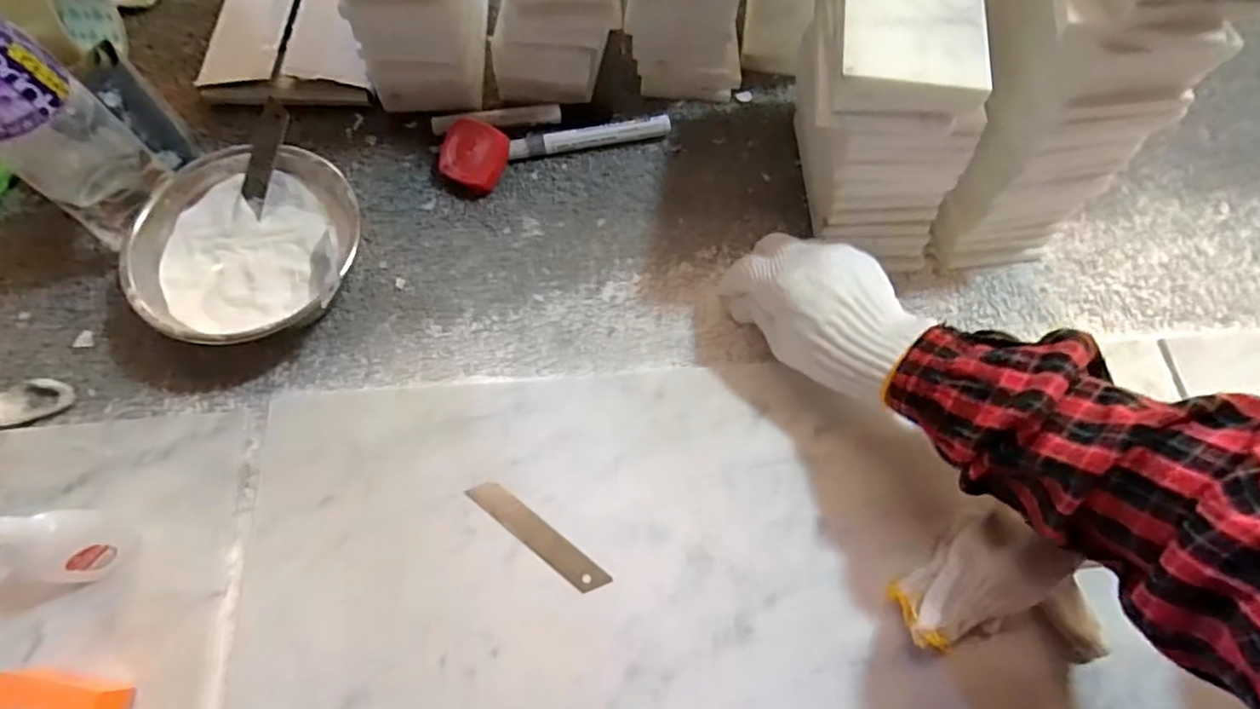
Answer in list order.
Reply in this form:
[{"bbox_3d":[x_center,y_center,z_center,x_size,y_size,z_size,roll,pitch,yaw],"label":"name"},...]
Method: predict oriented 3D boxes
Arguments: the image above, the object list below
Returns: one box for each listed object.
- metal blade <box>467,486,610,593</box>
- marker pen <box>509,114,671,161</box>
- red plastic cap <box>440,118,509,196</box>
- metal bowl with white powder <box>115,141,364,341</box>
[{"bbox_3d":[-0.056,0.109,0.395,0.099,0.004,0.018,36,69,12],"label":"metal blade"},{"bbox_3d":[-0.032,-0.173,0.520,0.128,0.016,0.015,-12,68,-8],"label":"marker pen"},{"bbox_3d":[-0.120,-0.153,0.503,0.049,0.018,0.047,18,95,0],"label":"red plastic cap"},{"bbox_3d":[-0.255,-0.068,0.449,0.145,0.059,0.145,1,66,-3],"label":"metal bowl with white powder"}]

